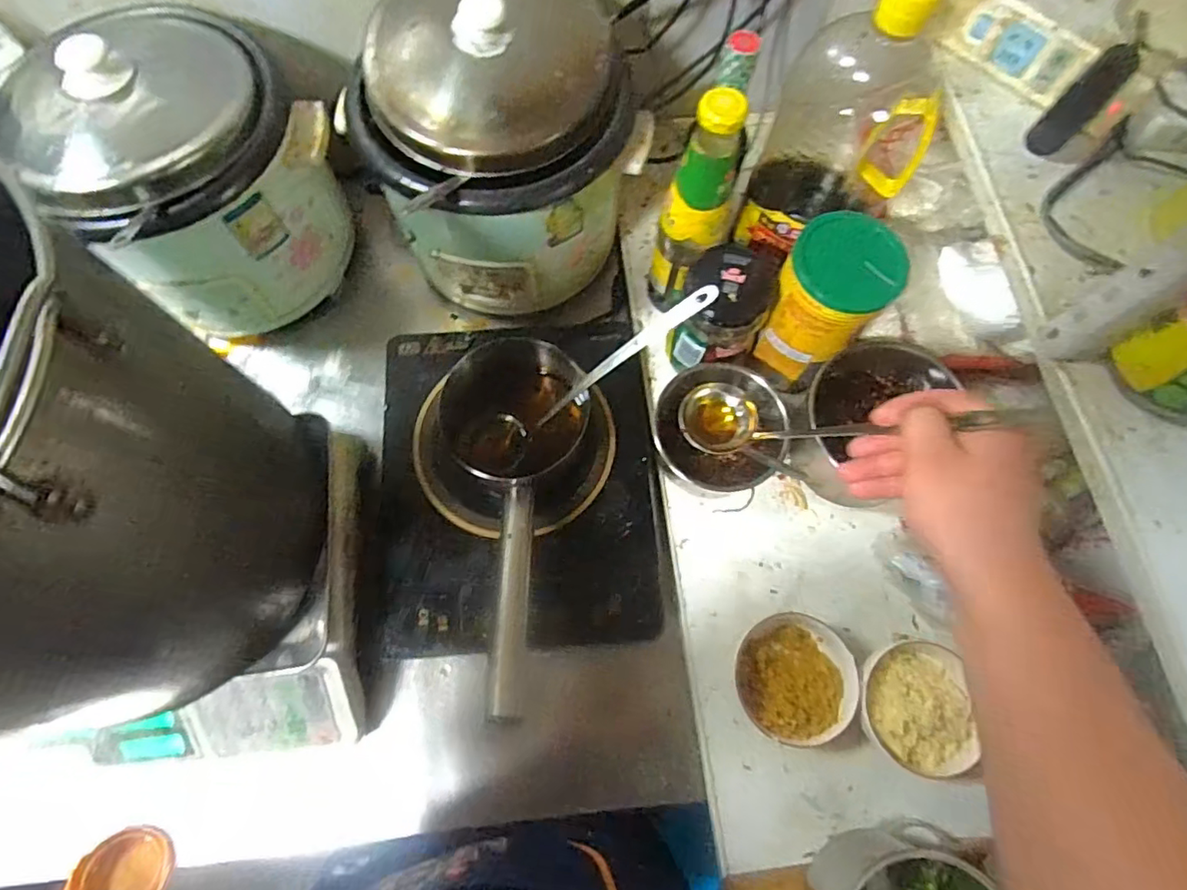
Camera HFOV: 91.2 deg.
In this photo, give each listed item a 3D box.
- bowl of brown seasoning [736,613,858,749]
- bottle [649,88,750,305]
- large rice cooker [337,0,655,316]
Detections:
[{"bbox_3d":[0.189,0.220,0.556,0.103,0.059,0.110,0,72,-1],"label":"bowl of brown seasoning"},{"bbox_3d":[0.095,-0.216,0.558,0.051,0.248,0.054,0,72,-1],"label":"bottle"},{"bbox_3d":[-0.093,-0.302,0.608,0.242,0.250,0.225,0,72,-1],"label":"large rice cooker"}]

